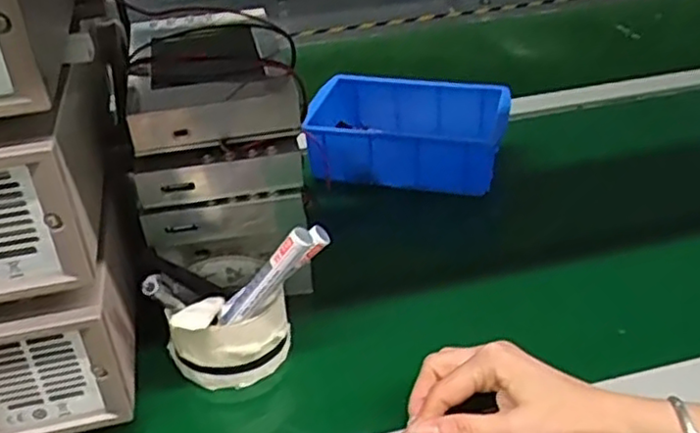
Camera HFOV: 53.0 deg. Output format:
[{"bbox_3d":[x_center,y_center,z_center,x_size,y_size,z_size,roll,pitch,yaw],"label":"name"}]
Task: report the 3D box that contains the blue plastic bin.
[{"bbox_3d":[0.058,-0.084,0.708,0.190,0.061,0.117,4,33,11],"label":"blue plastic bin"}]

